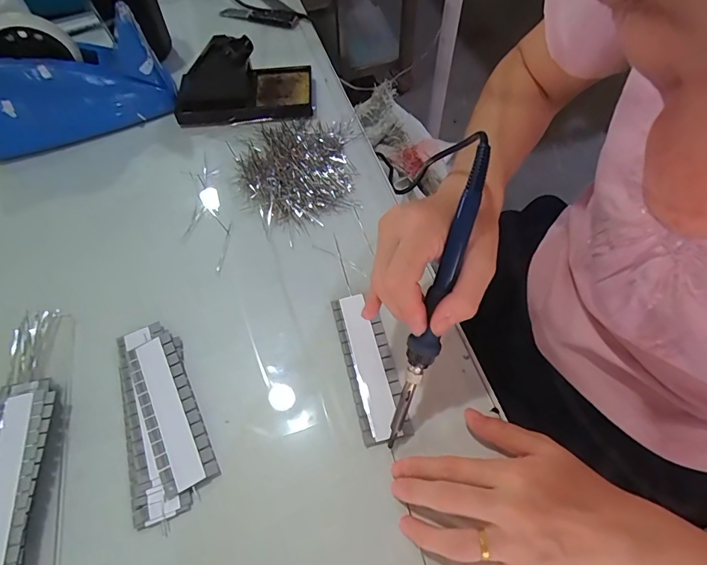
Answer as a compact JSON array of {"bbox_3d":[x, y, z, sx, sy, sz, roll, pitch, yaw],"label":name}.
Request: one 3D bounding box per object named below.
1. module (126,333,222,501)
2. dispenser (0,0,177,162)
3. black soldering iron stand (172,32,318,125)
[{"bbox_3d":[-0.147,0.100,0.344,0.038,0.012,0.125,-26,62,-12],"label":"module"},{"bbox_3d":[-0.319,-0.222,0.475,0.210,0.116,0.065,-27,63,-13],"label":"dispenser"},{"bbox_3d":[-0.131,-0.237,0.498,0.162,0.069,0.081,-11,60,-4],"label":"black soldering iron stand"}]

